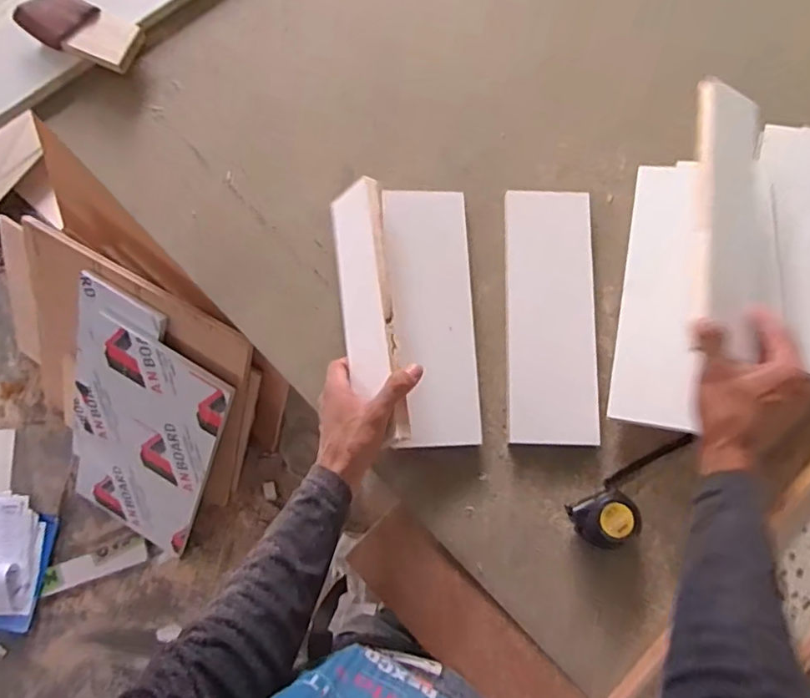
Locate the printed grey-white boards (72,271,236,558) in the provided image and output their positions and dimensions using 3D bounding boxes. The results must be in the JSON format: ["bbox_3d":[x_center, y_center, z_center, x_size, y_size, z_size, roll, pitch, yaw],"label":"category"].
[{"bbox_3d":[-0.578,0.167,1.245,0.378,0.035,0.563,31,119,8],"label":"printed grey-white boards"}]

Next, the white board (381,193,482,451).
[{"bbox_3d":[0.033,-0.040,0.677,0.093,0.019,0.299,-3,78,-2],"label":"white board"}]

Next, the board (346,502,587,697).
[{"bbox_3d":[0.064,0.297,0.609,0.084,0.023,0.280,-43,78,-12],"label":"board"}]

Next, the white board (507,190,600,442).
[{"bbox_3d":[0.171,-0.043,0.679,0.099,0.020,0.303,2,78,-1],"label":"white board"}]

